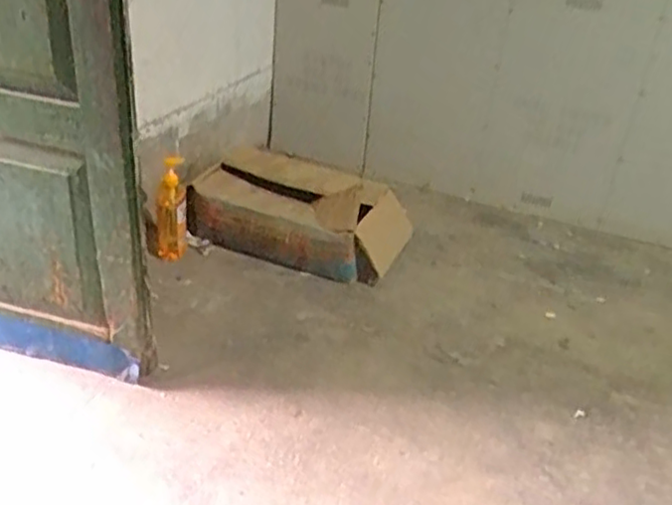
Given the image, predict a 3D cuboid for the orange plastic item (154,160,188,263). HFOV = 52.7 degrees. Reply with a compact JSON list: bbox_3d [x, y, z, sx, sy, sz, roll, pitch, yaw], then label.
[{"bbox_3d":[-0.429,-0.096,1.755,0.083,0.247,0.061,-2,32,-12],"label":"orange plastic item"}]

